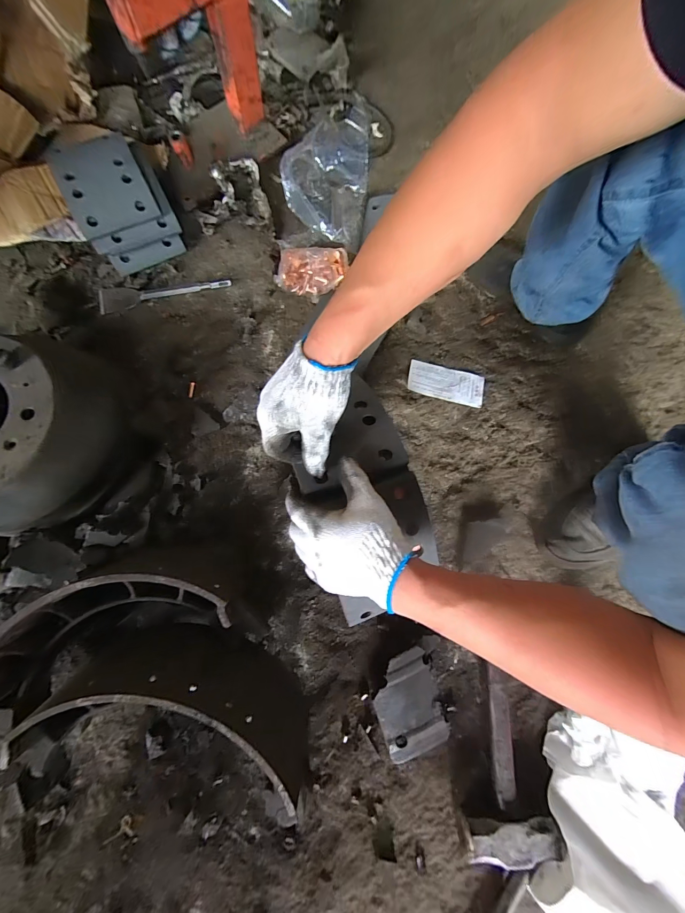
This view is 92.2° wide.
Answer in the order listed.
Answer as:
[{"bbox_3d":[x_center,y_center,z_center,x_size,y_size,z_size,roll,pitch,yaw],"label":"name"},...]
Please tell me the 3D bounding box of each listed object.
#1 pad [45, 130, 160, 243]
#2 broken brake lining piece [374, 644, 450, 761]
[{"bbox_3d":[-0.418,-0.484,0.567,0.134,0.035,0.189,-25,79,-8],"label":"pad"},{"bbox_3d":[0.094,0.349,0.468,0.090,0.028,0.127,-17,79,-5],"label":"broken brake lining piece"}]

